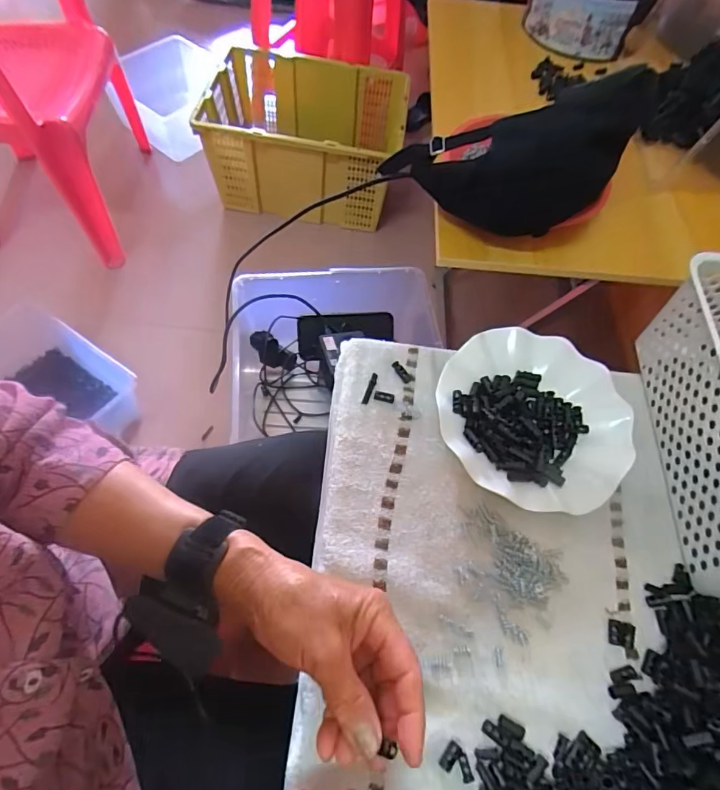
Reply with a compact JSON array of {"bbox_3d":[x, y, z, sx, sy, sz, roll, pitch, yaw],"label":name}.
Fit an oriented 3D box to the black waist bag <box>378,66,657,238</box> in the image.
[{"bbox_3d":[0.142,-0.235,0.471,0.237,0.157,0.073,6,62,4],"label":"black waist bag"}]

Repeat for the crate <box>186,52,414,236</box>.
[{"bbox_3d":[-0.135,-0.661,1.219,0.463,0.247,0.361,8,62,-1],"label":"crate"}]

